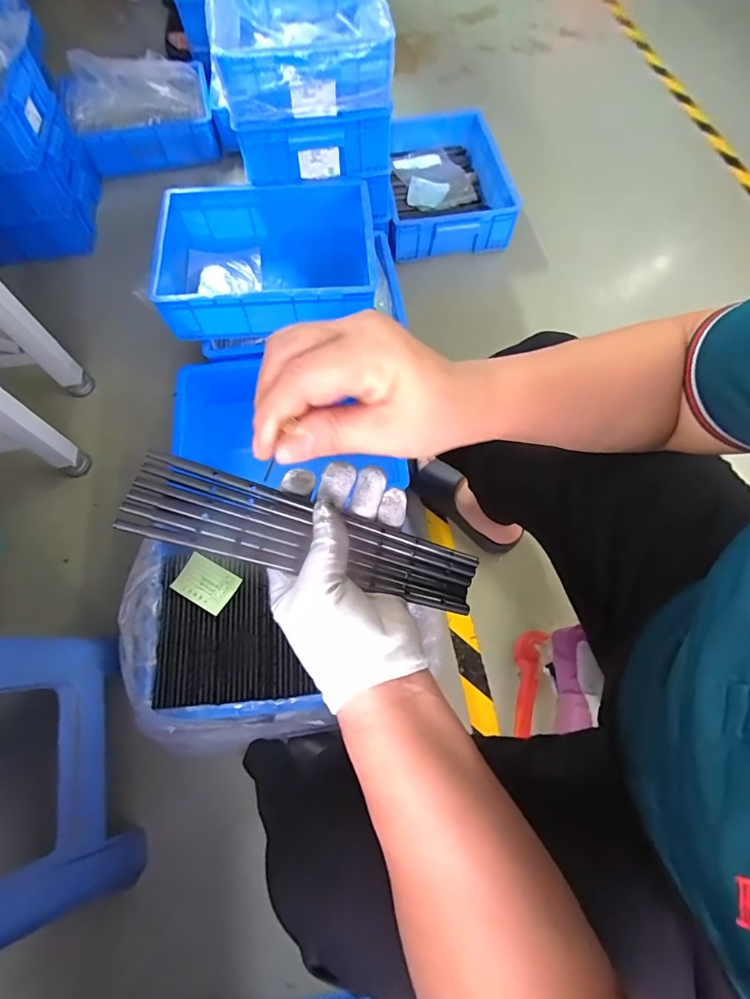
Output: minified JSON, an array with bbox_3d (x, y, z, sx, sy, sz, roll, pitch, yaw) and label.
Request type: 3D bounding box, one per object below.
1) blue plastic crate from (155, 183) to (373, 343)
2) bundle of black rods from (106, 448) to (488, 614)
[{"bbox_3d":[-0.212,-0.471,0.899,0.414,0.131,0.309,-4,67,-1],"label":"blue plastic crate"},{"bbox_3d":[-0.038,0.025,0.283,0.221,0.016,0.049,18,68,-12],"label":"bundle of black rods"}]

